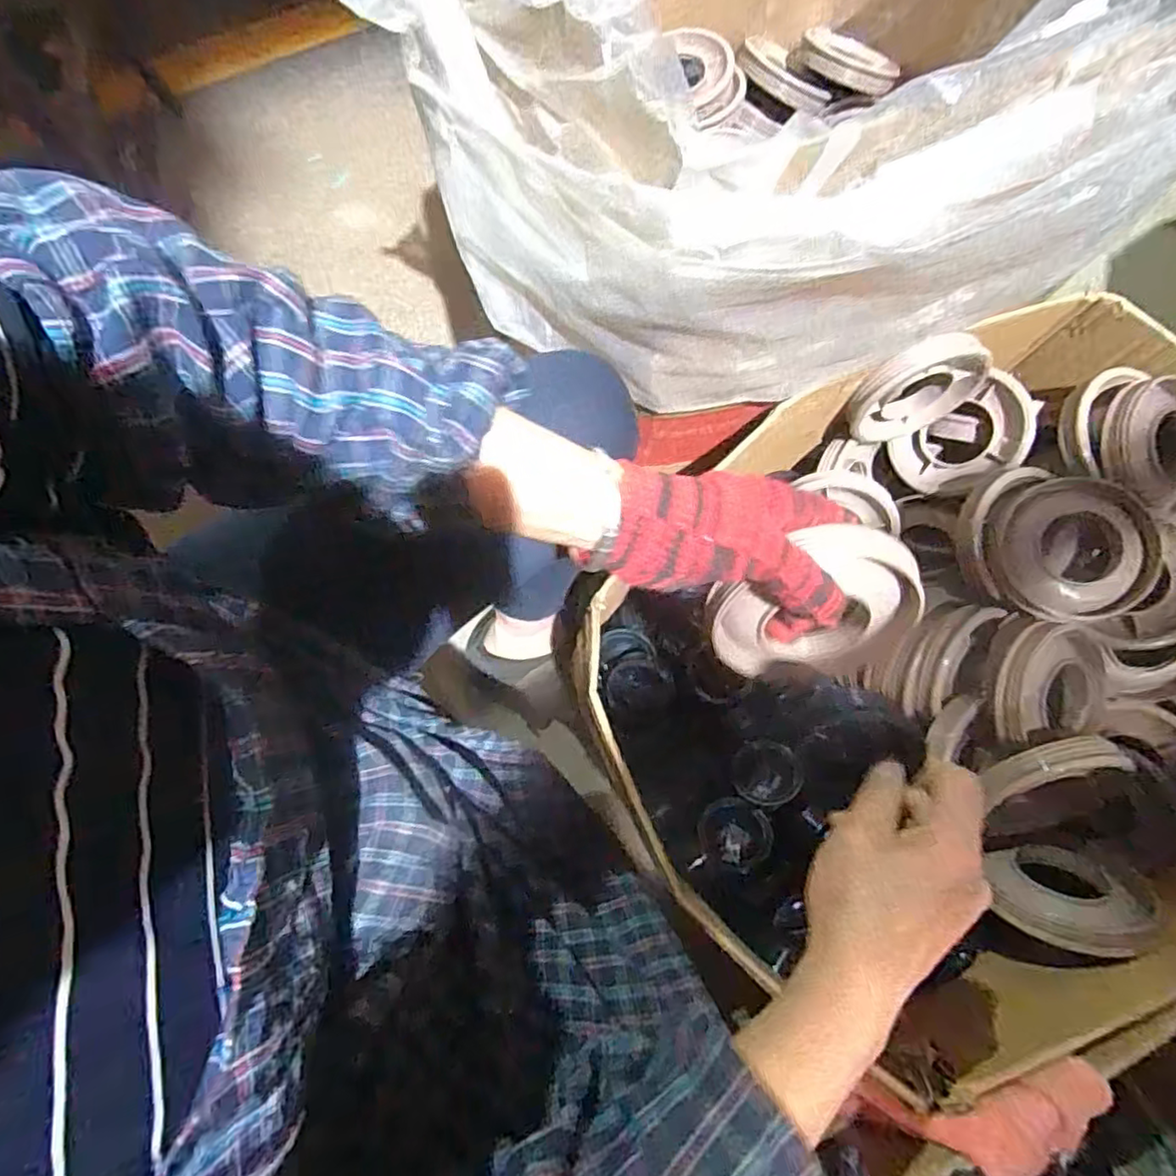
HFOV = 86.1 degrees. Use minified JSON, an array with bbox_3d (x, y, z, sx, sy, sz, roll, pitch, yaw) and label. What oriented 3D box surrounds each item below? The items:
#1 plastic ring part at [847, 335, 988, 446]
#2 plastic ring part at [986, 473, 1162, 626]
[{"bbox_3d":[0.310,-0.184,0.589,0.121,0.124,0.033,-16,76,-7],"label":"plastic ring part"},{"bbox_3d":[0.424,-0.032,0.558,0.116,0.035,0.122,-22,77,21],"label":"plastic ring part"}]

